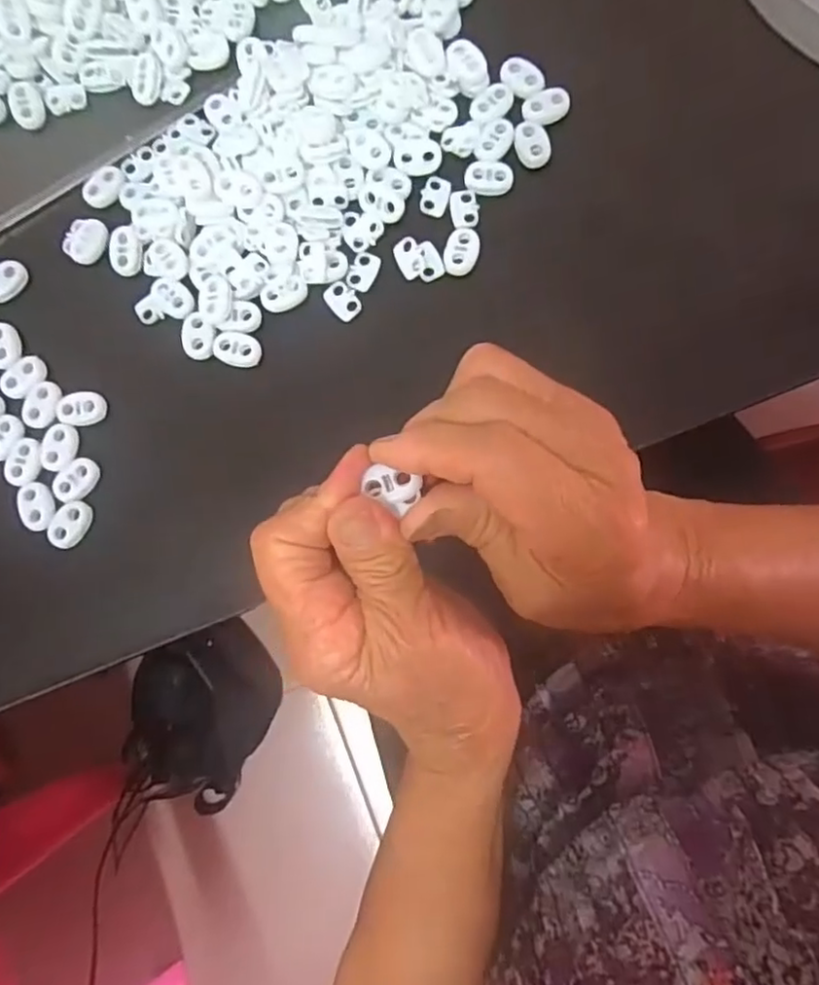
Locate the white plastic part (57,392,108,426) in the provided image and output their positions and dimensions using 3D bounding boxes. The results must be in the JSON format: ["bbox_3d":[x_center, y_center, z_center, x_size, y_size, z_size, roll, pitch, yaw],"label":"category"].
[{"bbox_3d":[-0.152,-0.039,0.294,0.022,0.006,0.015,-5,82,2],"label":"white plastic part"}]

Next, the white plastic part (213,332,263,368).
[{"bbox_3d":[-0.080,-0.066,0.295,0.022,0.004,0.016,12,83,4],"label":"white plastic part"}]

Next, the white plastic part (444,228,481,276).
[{"bbox_3d":[0.025,-0.112,0.295,0.014,0.004,0.022,16,83,4],"label":"white plastic part"}]

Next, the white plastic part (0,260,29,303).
[{"bbox_3d":[-0.195,-0.102,0.305,0.010,0.010,0.022,41,86,7],"label":"white plastic part"}]

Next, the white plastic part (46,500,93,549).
[{"bbox_3d":[-0.155,0.015,0.288,0.014,0.008,0.022,25,84,5],"label":"white plastic part"}]

